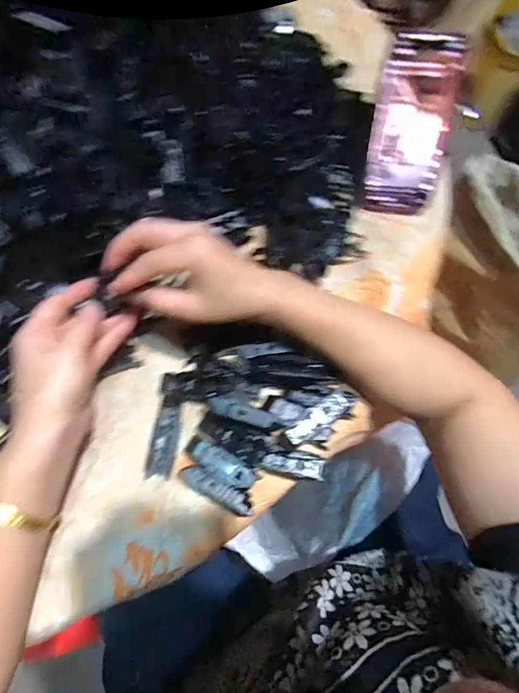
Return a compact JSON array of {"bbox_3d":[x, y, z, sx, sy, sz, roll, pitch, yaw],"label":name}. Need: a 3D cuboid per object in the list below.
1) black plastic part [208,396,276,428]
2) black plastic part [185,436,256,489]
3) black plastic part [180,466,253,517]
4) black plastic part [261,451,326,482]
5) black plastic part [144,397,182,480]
[{"bbox_3d":[-0.015,0.053,0.315,0.055,0.012,0.014,21,68,6],"label":"black plastic part"},{"bbox_3d":[-0.033,0.097,0.323,0.063,0.011,0.020,29,69,9],"label":"black plastic part"},{"bbox_3d":[-0.034,0.115,0.311,0.063,0.014,0.018,24,68,8],"label":"black plastic part"},{"bbox_3d":[0.029,0.100,0.326,0.052,0.013,0.019,9,67,1],"label":"black plastic part"},{"bbox_3d":[-0.080,0.078,0.331,0.023,0.004,0.064,8,67,1],"label":"black plastic part"}]

